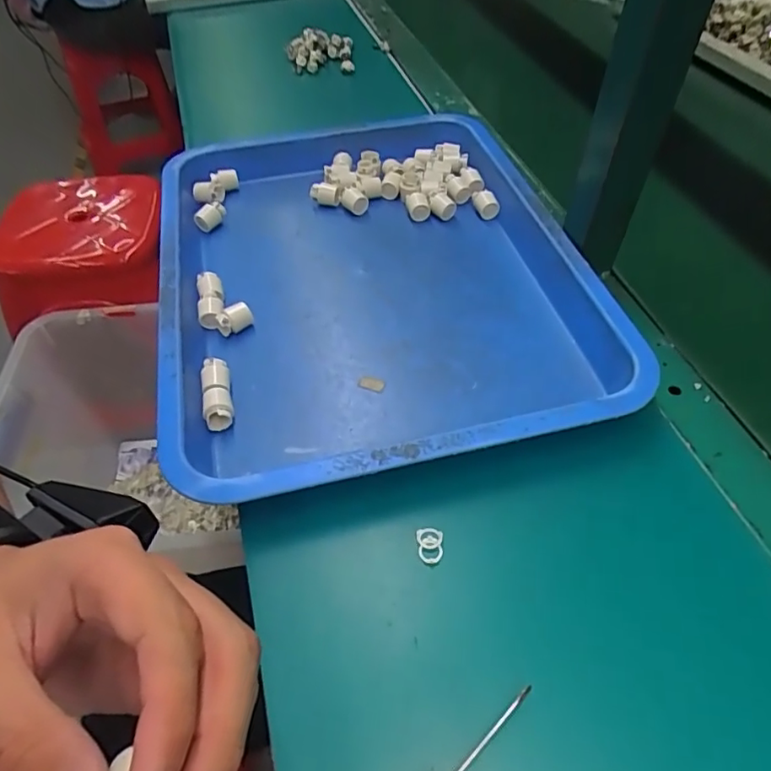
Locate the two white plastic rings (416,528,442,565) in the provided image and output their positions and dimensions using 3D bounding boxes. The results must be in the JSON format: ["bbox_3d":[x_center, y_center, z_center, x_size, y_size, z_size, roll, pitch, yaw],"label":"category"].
[{"bbox_3d":[0.027,0.099,0.354,0.017,0.007,0.021,1,51,3],"label":"two white plastic rings"}]

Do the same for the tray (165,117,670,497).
[{"bbox_3d":[-0.017,-0.110,0.507,0.339,0.048,0.438,-11,51,-6],"label":"tray"}]

